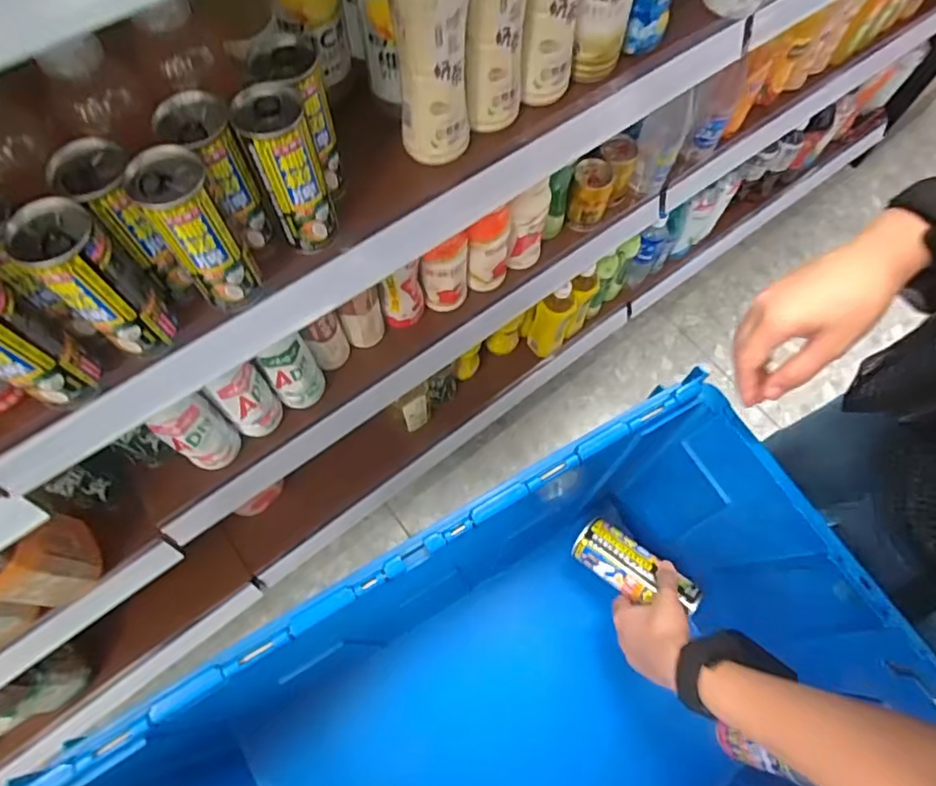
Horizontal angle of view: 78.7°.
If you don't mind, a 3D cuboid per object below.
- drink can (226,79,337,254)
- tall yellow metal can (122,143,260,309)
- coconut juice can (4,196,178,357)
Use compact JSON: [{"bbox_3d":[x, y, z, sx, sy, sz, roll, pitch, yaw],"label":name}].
[{"bbox_3d":[-0.146,-0.180,0.470,0.049,0.124,0.054,-21,69,-9],"label":"drink can"},{"bbox_3d":[-0.206,-0.122,0.442,0.049,0.122,0.051,0,67,-1],"label":"tall yellow metal can"},{"bbox_3d":[-0.270,-0.079,0.424,0.051,0.126,0.051,0,67,-1],"label":"coconut juice can"}]

